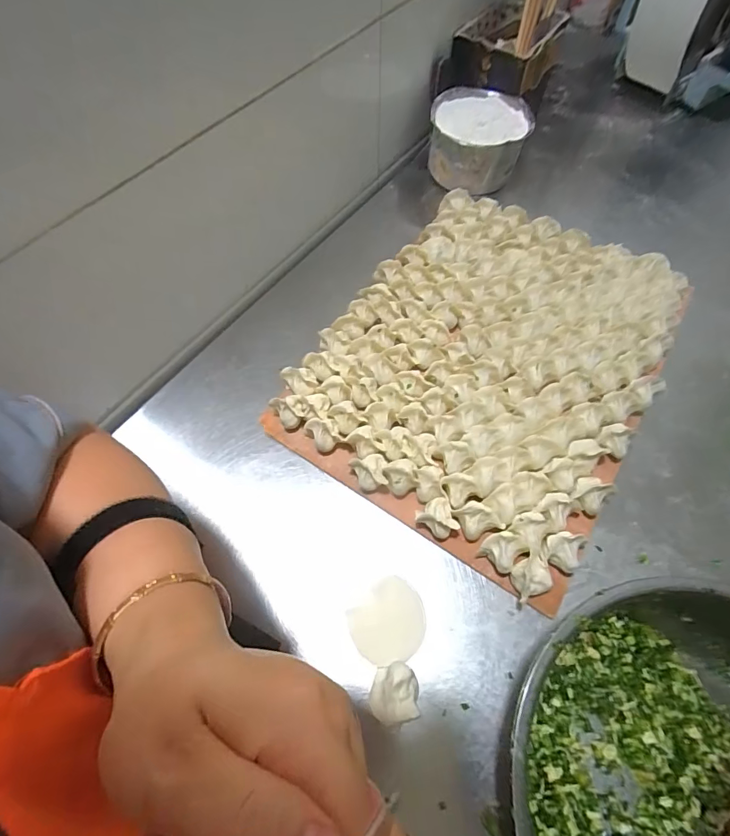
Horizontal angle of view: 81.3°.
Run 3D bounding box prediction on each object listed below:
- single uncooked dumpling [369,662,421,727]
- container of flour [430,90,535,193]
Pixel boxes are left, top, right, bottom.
[{"bbox_3d":[0.024,0.229,0.354,0.040,0.028,0.042,-7,62,-2],"label":"single uncooked dumpling"},{"bbox_3d":[0.171,-0.425,0.662,0.141,0.087,0.126,19,64,12],"label":"container of flour"}]

